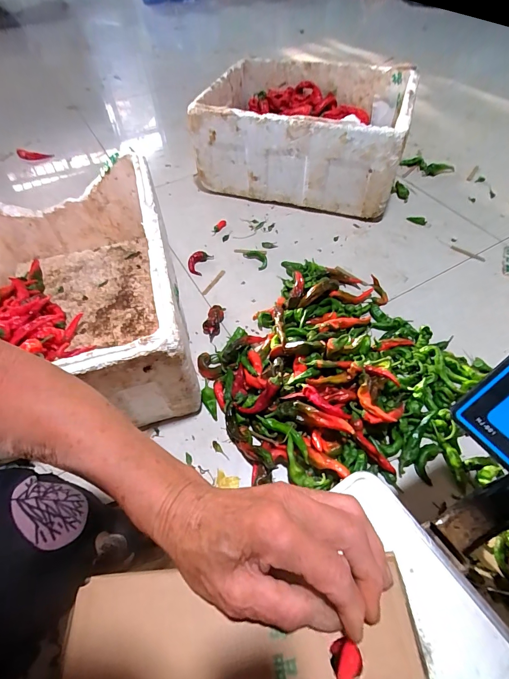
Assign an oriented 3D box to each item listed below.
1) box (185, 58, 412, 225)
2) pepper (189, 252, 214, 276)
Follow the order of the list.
[{"bbox_3d":[0.157,-0.680,1.119,0.609,0.249,0.553,9,56,8],"label":"box"},{"bbox_3d":[-0.147,-0.207,0.923,0.049,0.018,0.079,22,57,14],"label":"pepper"}]

